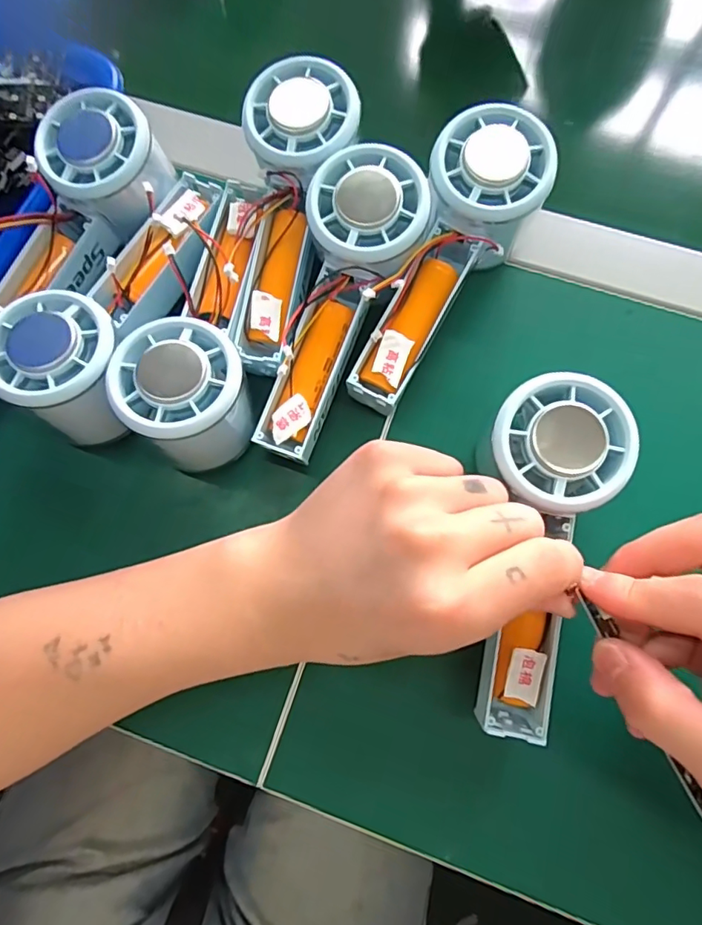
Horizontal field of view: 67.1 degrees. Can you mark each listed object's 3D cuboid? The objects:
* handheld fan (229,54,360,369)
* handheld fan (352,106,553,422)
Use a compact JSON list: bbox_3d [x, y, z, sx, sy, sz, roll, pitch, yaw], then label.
[{"bbox_3d":[-0.032,-0.123,0.265,0.051,0.033,0.152,11,95,4],"label":"handheld fan"},{"bbox_3d":[0.048,-0.096,0.273,0.053,0.050,0.151,28,93,8],"label":"handheld fan"}]

